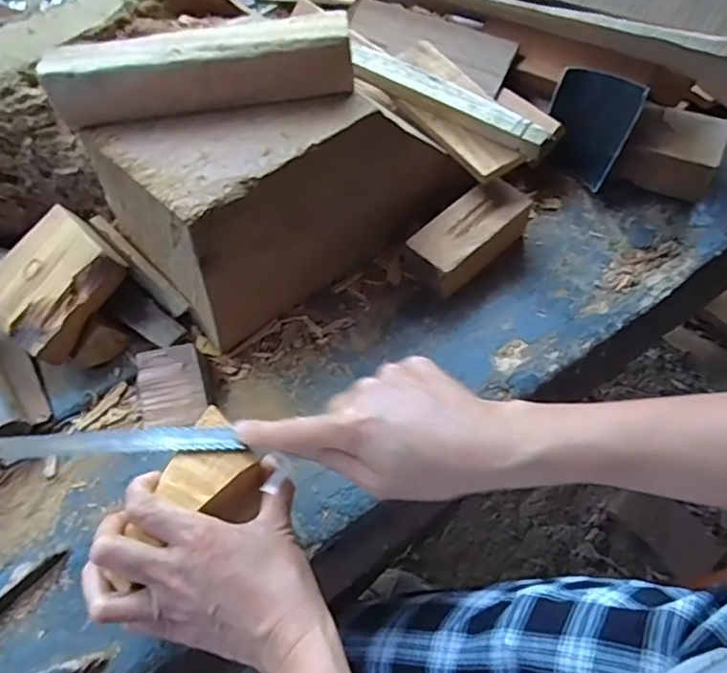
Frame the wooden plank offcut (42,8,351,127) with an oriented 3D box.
[{"bbox_3d":[-0.116,-0.194,0.421,0.210,0.043,0.036,-8,61,0],"label":"wooden plank offcut"}]

